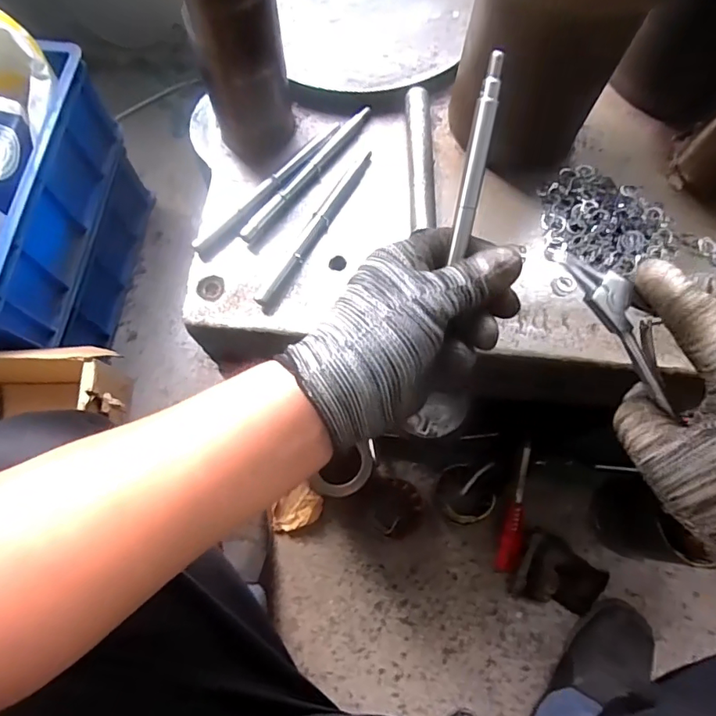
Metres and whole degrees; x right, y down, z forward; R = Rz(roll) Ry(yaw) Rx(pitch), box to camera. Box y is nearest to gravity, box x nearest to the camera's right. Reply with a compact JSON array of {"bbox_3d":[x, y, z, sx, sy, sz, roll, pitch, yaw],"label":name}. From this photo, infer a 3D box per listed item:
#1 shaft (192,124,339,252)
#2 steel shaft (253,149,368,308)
[{"bbox_3d":[-0.073,-0.143,0.424,0.013,0.013,0.162,40,76,11],"label":"shaft"},{"bbox_3d":[-0.033,-0.108,0.413,0.012,0.009,0.160,28,74,8],"label":"steel shaft"}]

